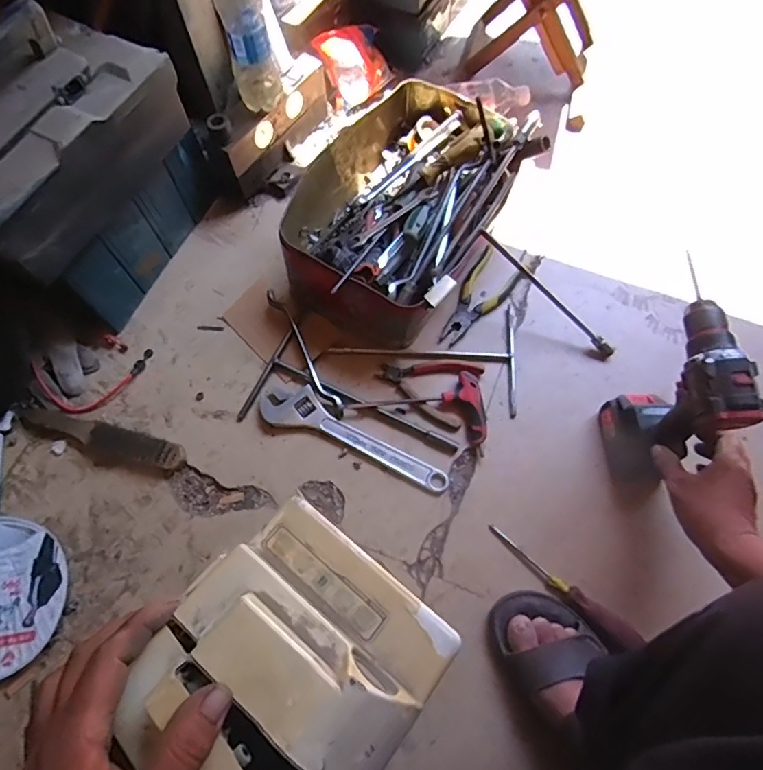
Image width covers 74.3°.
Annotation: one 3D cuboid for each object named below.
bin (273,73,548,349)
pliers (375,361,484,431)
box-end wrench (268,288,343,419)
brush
[{"bbox_3d":[0.034,-0.273,0.772,0.280,0.147,0.402,31,72,13],"label":"bin"},{"bbox_3d":[0.065,-0.003,0.734,0.135,0.011,0.100,21,70,10],"label":"pliers"},{"bbox_3d":[-0.116,-0.052,0.742,0.020,0.021,0.223,-29,70,-10],"label":"box-end wrench"},{"bbox_3d":[-0.408,0.075,0.712,0.266,0.033,0.052,15,69,8],"label":"brush"}]

